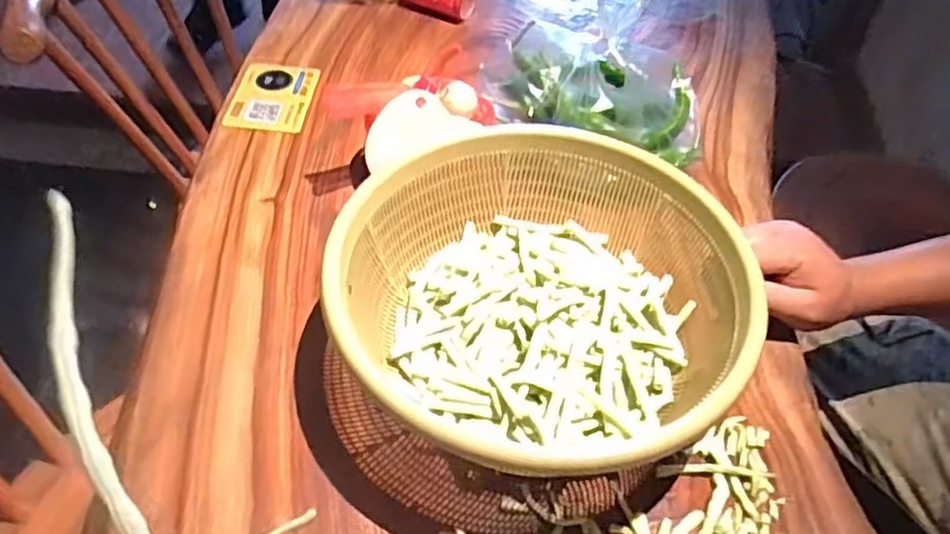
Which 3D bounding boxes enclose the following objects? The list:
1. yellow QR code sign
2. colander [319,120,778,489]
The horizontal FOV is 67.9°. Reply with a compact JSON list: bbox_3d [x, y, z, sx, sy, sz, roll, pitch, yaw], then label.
[{"bbox_3d":[-0.238,-0.202,0.835,0.088,0.005,0.134,6,47,-3],"label":"yellow QR code sign"},{"bbox_3d":[0.048,0.020,0.579,0.310,0.124,0.301,3,49,-1],"label":"colander"}]

